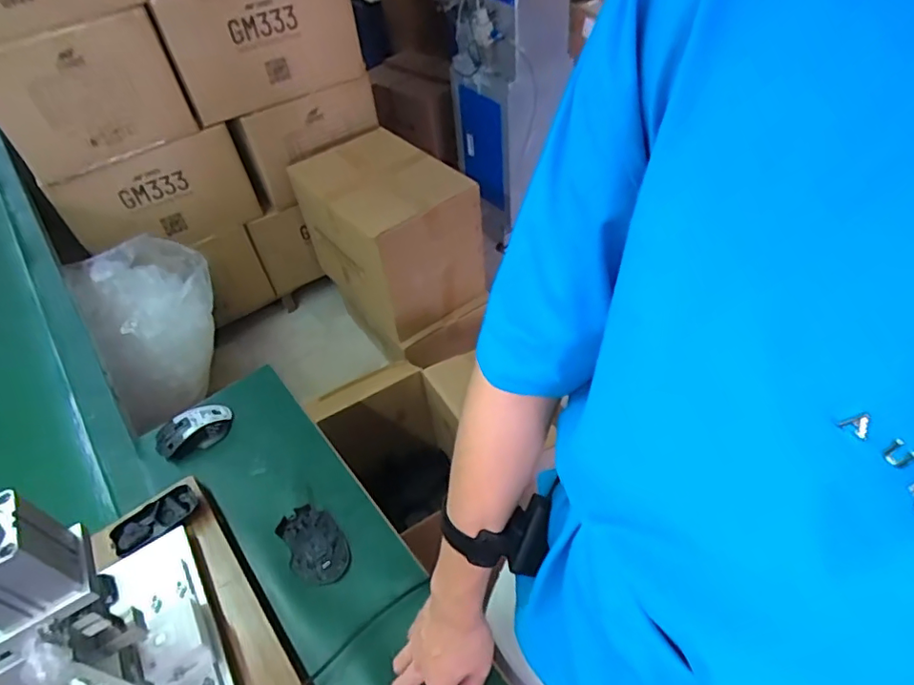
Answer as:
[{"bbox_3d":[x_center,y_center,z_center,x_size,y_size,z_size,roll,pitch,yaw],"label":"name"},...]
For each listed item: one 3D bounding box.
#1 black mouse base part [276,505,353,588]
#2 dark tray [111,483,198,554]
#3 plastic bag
[{"bbox_3d":[-0.191,0.269,0.750,0.072,0.010,0.115,-30,51,-19],"label":"black mouse base part"},{"bbox_3d":[-0.407,0.240,0.759,0.109,0.016,0.053,-32,63,-25],"label":"dark tray"},{"bbox_3d":[-0.765,-0.049,1.463,0.314,0.358,0.349,-31,51,-20],"label":"plastic bag"}]

